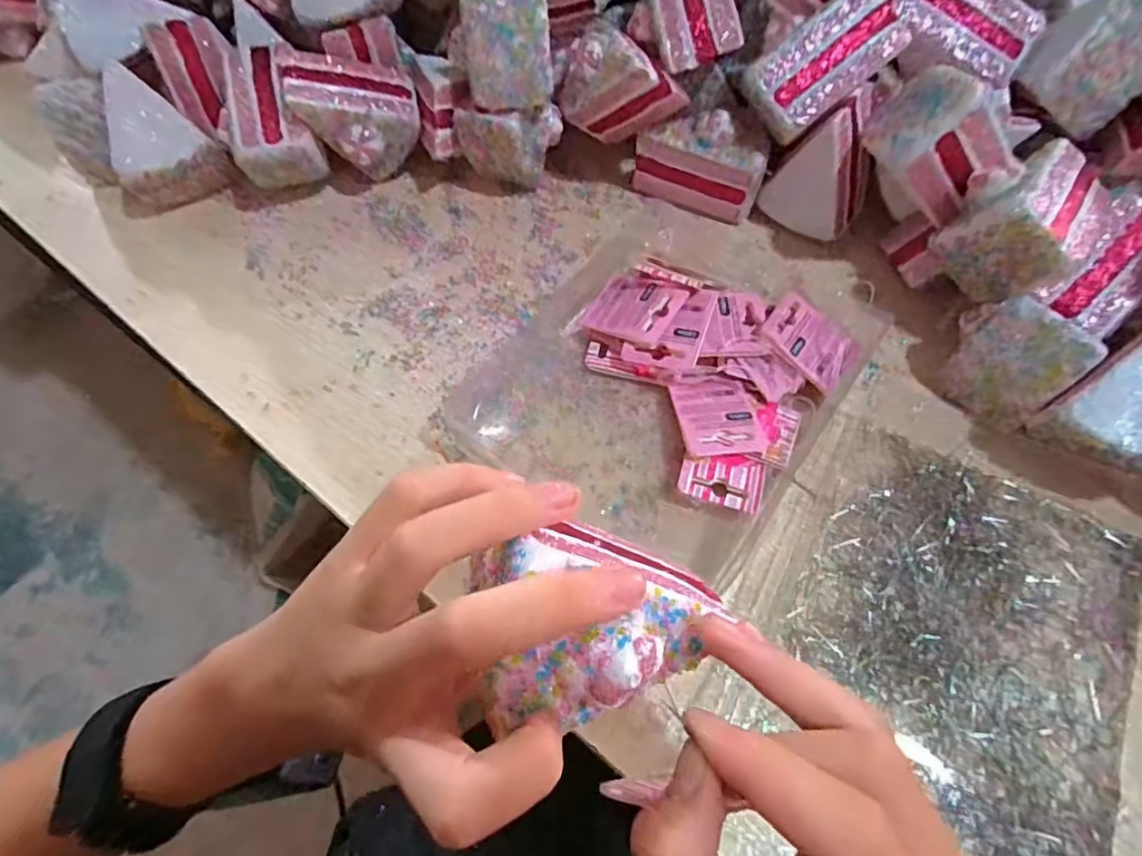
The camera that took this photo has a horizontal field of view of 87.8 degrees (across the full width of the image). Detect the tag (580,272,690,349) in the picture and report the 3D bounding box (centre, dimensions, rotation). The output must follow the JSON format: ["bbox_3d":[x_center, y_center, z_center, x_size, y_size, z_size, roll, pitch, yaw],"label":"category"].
[{"bbox_3d":[0.039,-0.073,0.363,0.054,0.006,0.042,24,79,29],"label":"tag"}]

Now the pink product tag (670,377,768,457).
[{"bbox_3d":[0.084,-0.007,0.340,0.045,0.005,0.052,-3,53,-6],"label":"pink product tag"}]

